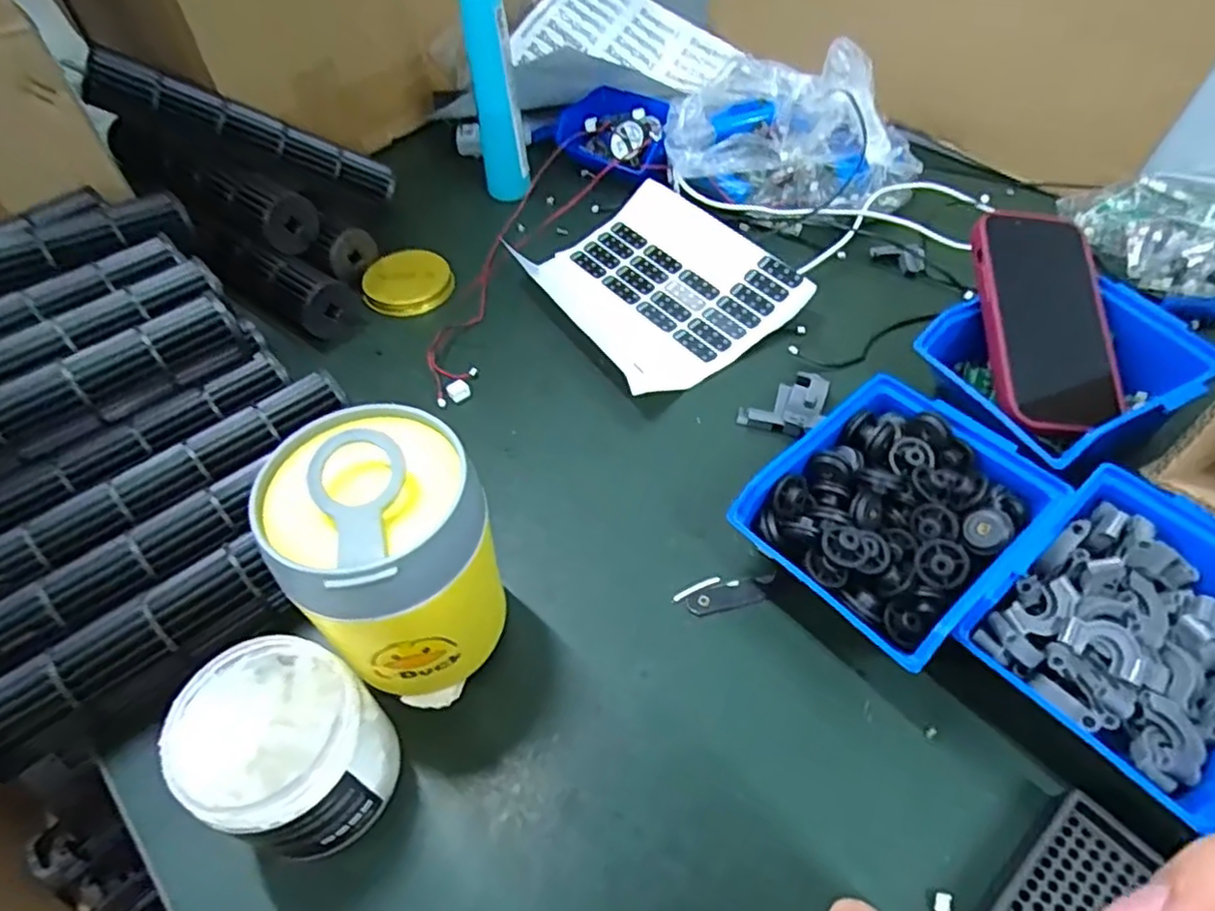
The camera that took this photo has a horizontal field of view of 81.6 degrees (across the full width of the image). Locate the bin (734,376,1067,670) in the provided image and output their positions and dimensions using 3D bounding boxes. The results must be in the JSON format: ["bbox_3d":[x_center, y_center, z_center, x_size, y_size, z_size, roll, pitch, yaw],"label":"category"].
[{"bbox_3d":[0.149,0.037,0.379,0.130,0.066,0.114,-37,59,-24],"label":"bin"}]

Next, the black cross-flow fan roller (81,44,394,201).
[{"bbox_3d":[-0.294,-0.264,0.582,0.229,0.034,0.036,14,48,-23],"label":"black cross-flow fan roller"}]

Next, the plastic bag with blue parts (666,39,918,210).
[{"bbox_3d":[0.160,-0.270,0.581,0.196,0.119,0.105,14,54,13],"label":"plastic bag with blue parts"}]

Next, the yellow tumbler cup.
[{"bbox_3d":[-0.096,0.053,0.330,0.086,0.152,0.083,-1,52,1],"label":"yellow tumbler cup"}]

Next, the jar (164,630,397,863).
[{"bbox_3d":[-0.138,0.129,0.311,0.074,0.078,0.072,-1,52,1],"label":"jar"}]

